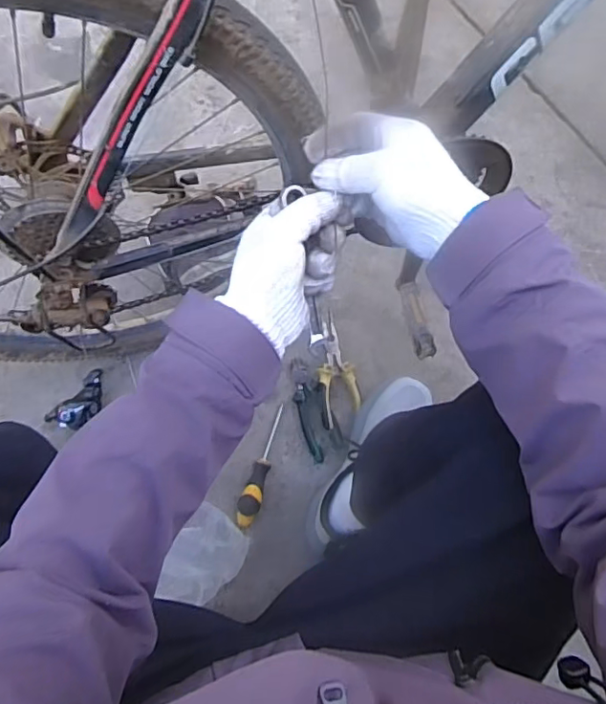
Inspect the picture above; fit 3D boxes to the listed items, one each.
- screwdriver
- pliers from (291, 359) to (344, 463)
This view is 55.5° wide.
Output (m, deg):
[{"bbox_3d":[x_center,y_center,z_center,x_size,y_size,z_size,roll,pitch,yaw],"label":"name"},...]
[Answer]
[{"bbox_3d":[-0.066,0.183,0.929,0.033,0.028,0.196,18,83,3],"label":"screwdriver"},{"bbox_3d":[0.012,0.095,0.955,0.053,0.018,0.166,-23,82,-2],"label":"pliers"}]

